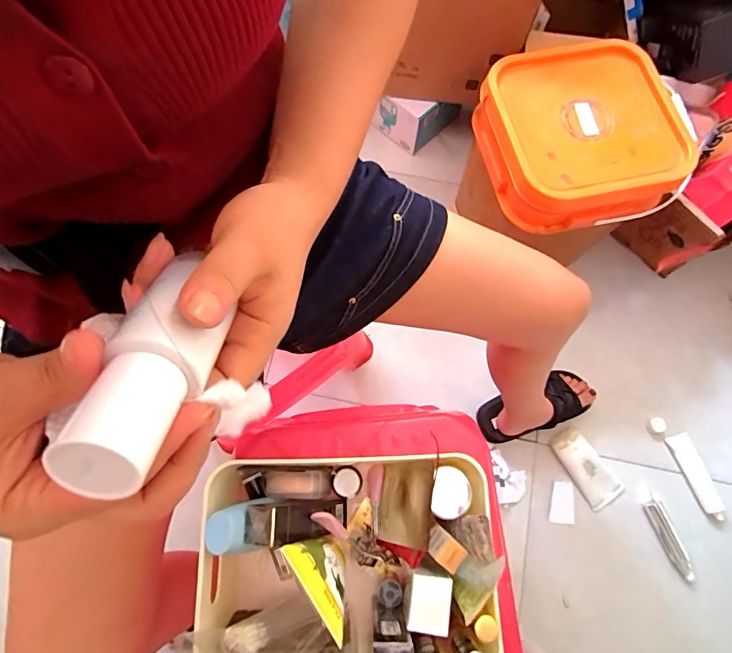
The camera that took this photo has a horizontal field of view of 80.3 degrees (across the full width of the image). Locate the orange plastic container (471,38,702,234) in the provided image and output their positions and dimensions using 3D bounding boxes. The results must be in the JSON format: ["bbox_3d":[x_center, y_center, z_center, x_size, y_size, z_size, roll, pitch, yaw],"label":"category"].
[{"bbox_3d":[0.383,-0.346,0.769,0.328,0.100,0.320,-12,73,-4],"label":"orange plastic container"}]

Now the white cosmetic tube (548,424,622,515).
[{"bbox_3d":[0.455,0.292,0.899,0.079,0.033,0.164,-32,76,-10],"label":"white cosmetic tube"}]

